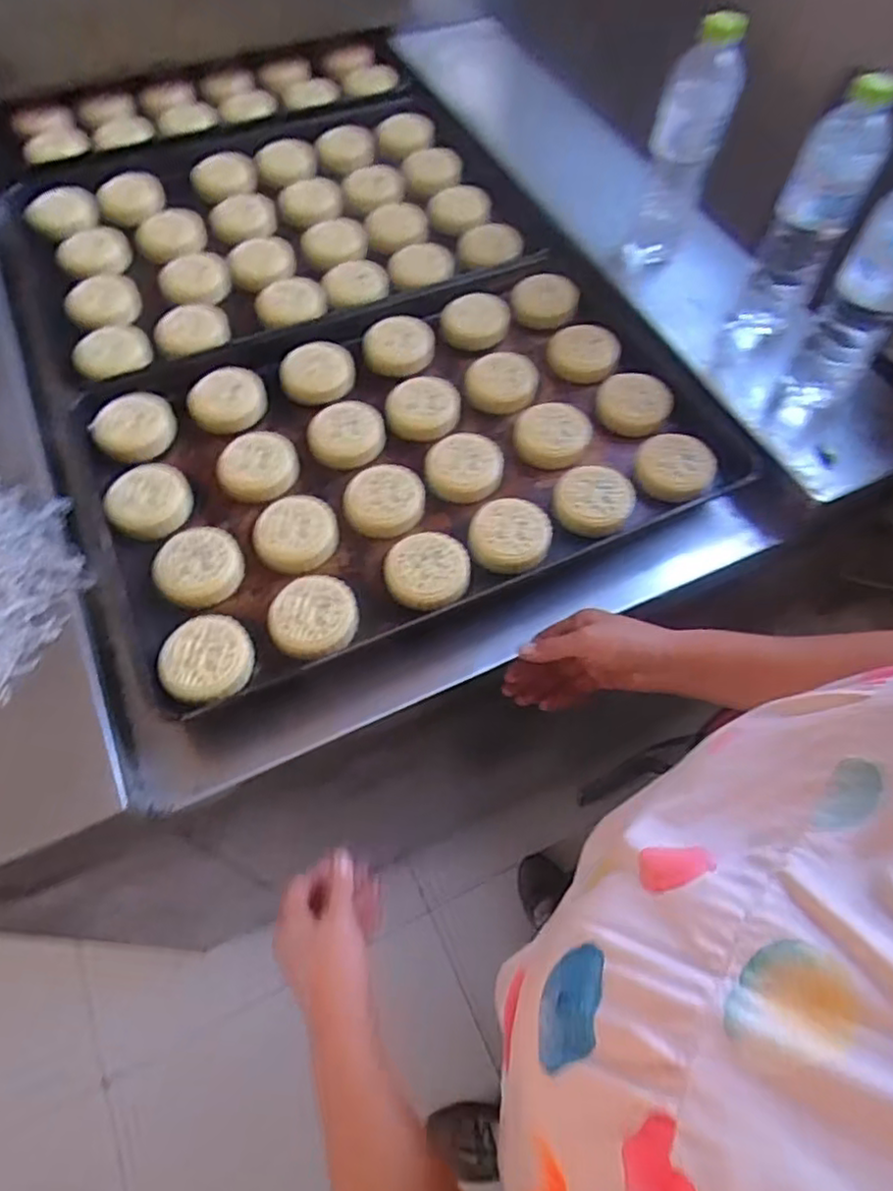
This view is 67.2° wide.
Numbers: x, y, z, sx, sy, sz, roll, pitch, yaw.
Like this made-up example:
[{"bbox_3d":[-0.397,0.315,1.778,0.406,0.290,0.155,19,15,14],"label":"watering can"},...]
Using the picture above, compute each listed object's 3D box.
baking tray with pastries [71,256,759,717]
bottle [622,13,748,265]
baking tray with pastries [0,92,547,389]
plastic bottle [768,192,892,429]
[{"bbox_3d":[-0.043,-0.157,0.685,0.580,0.048,0.394,-21,64,-11],"label":"baking tray with pastries"},{"bbox_3d":[0.258,-0.482,0.737,0.071,0.239,0.064,16,63,8],"label":"bottle"},{"bbox_3d":[-0.220,-0.481,0.845,0.590,0.033,0.421,-23,64,-12],"label":"baking tray with pastries"},{"bbox_3d":[0.378,-0.258,0.609,0.066,0.239,0.067,27,65,14],"label":"plastic bottle"}]

